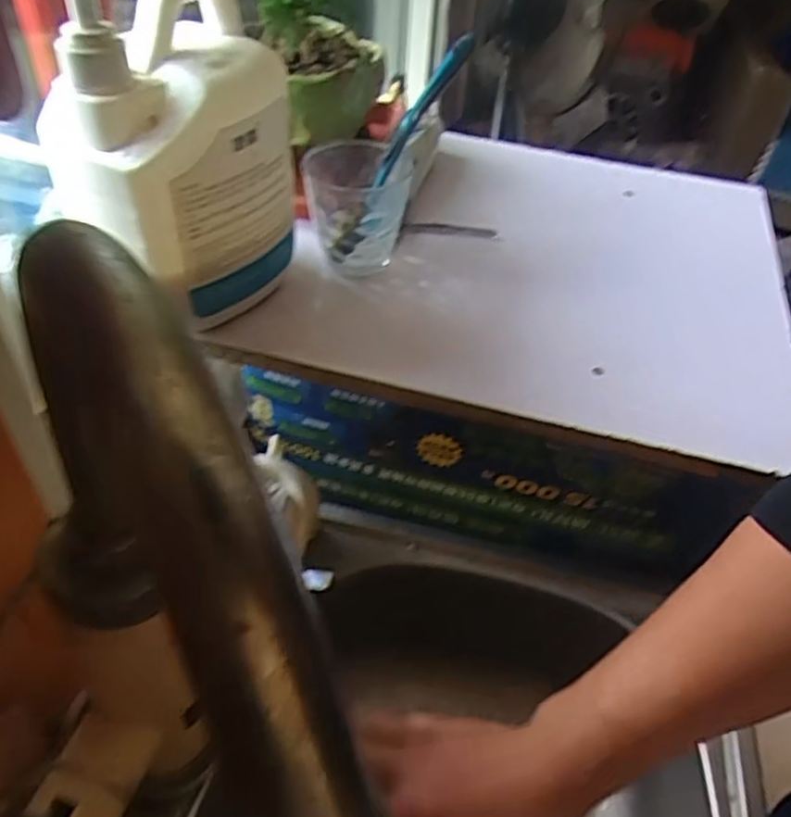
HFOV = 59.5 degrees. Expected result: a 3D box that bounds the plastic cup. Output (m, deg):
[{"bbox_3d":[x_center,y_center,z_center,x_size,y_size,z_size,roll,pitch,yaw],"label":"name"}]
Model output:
[{"bbox_3d":[-0.032,-0.159,0.547,0.076,0.089,0.082,3,44,-3],"label":"plastic cup"}]

